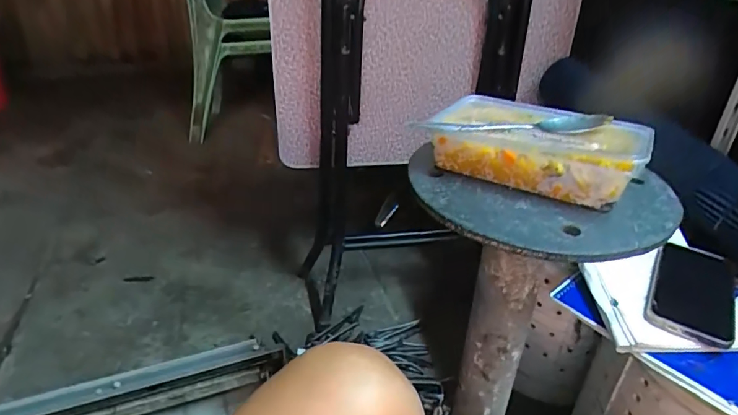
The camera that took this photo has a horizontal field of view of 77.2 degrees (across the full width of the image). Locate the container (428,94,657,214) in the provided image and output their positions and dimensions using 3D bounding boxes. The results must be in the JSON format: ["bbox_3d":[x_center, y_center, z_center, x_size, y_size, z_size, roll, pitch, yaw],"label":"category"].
[{"bbox_3d":[0.140,-0.053,0.394,0.171,0.045,0.110,15,32,22],"label":"container"}]

